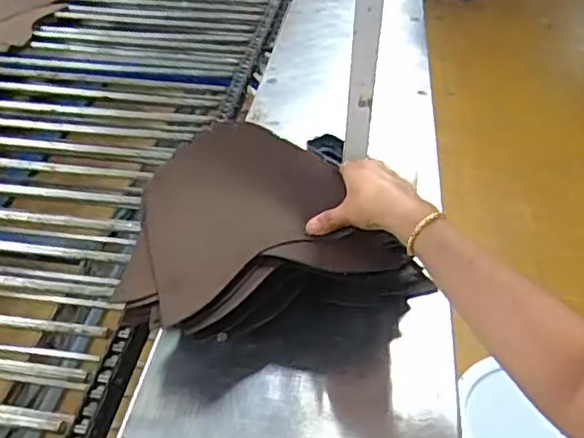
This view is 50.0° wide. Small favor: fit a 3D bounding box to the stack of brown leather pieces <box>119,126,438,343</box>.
[{"bbox_3d":[-0.033,0.011,0.654,0.280,0.126,0.194,-12,41,-18],"label":"stack of brown leather pieces"}]

